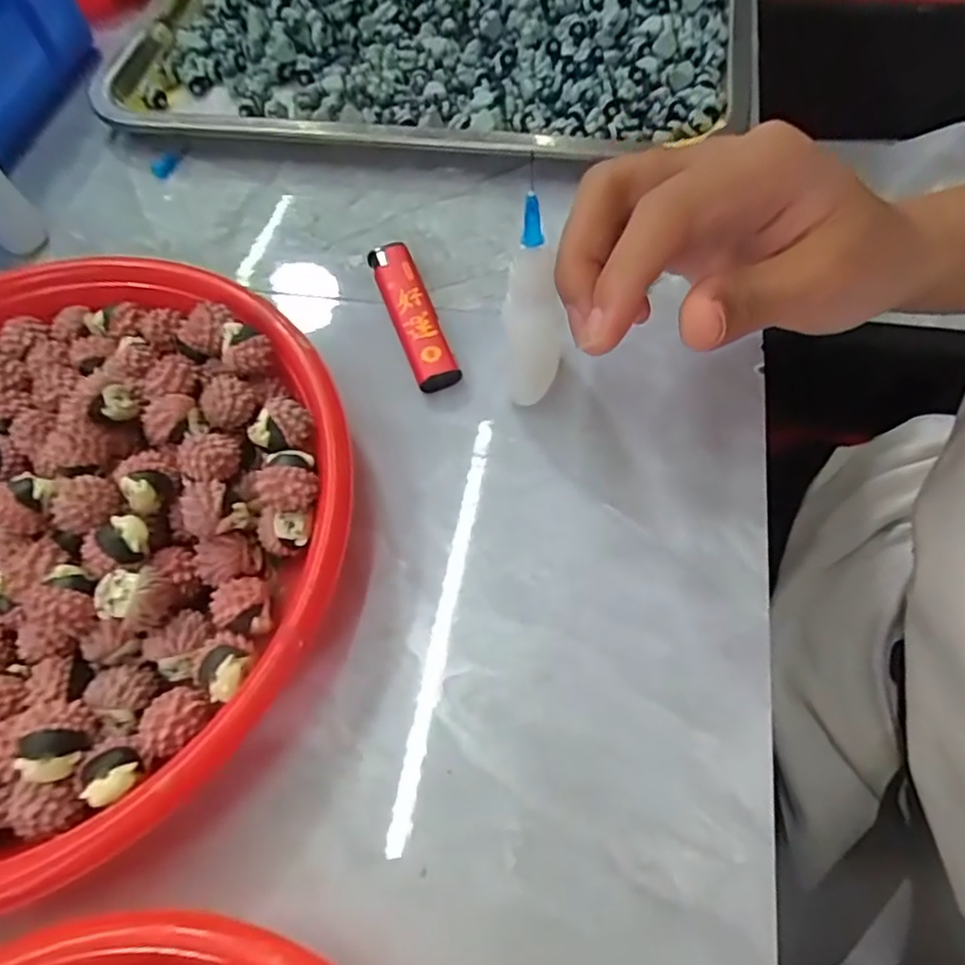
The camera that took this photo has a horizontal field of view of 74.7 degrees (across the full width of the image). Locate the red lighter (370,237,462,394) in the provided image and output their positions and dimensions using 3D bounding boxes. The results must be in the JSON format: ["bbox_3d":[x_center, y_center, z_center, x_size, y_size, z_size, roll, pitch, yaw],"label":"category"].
[{"bbox_3d":[-0.031,-0.073,0.274,0.018,0.011,0.077,-20,64,-6],"label":"red lighter"}]

